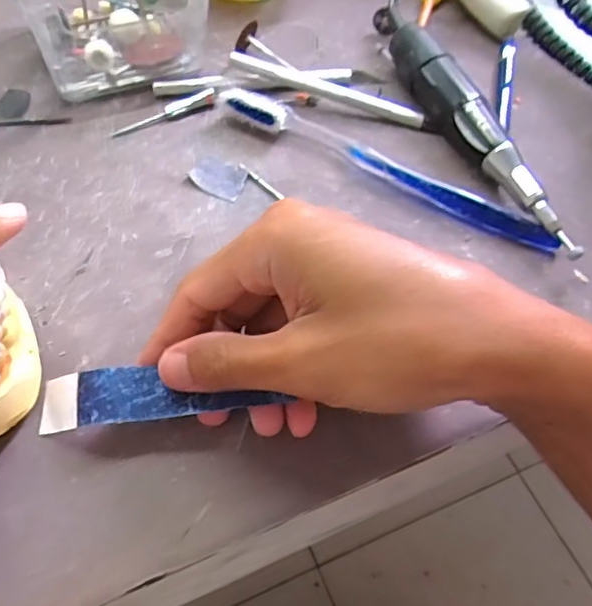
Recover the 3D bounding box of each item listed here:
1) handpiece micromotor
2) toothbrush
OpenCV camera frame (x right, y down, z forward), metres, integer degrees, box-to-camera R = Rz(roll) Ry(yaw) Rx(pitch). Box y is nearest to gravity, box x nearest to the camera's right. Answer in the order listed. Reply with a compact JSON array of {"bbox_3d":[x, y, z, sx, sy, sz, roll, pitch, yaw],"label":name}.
[{"bbox_3d":[0.100,-0.092,0.316,0.024,0.028,0.169,-22,61,-18],"label":"handpiece micromotor"},{"bbox_3d":[0.048,-0.073,0.306,0.184,0.015,0.022,27,58,12],"label":"toothbrush"}]

